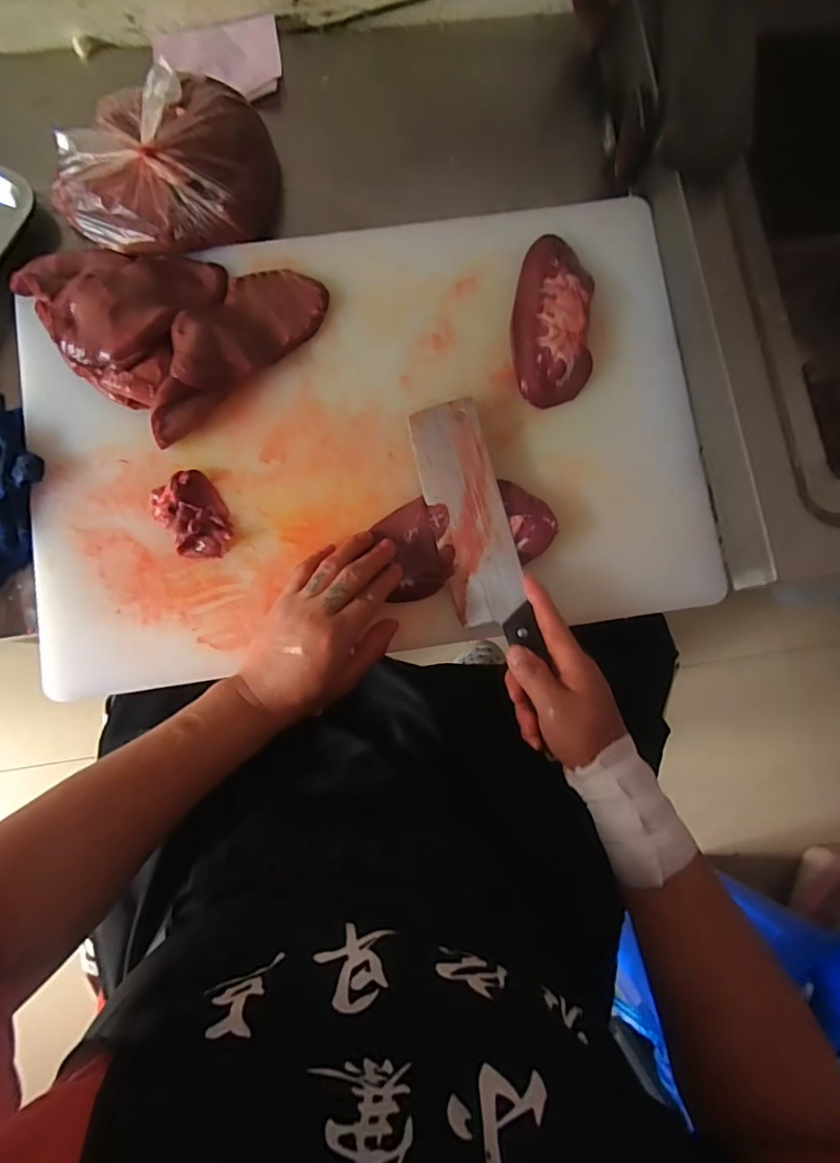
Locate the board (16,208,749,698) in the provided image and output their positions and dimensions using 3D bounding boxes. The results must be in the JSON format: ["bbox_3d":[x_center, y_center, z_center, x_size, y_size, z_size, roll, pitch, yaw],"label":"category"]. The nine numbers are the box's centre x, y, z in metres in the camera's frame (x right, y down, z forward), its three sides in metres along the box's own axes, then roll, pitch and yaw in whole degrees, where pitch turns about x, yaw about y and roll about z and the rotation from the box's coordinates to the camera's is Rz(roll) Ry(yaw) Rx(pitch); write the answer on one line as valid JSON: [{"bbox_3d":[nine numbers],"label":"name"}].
[{"bbox_3d":[-0.043,-0.133,0.477,0.588,0.035,0.386,-8,85,-4],"label":"board"}]

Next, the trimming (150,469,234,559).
[{"bbox_3d":[-0.194,-0.055,0.455,0.052,0.012,0.075,-36,86,-7],"label":"trimming"}]

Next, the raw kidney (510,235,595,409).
[{"bbox_3d":[0.120,-0.239,0.486,0.071,0.022,0.153,3,82,-3],"label":"raw kidney"}]

